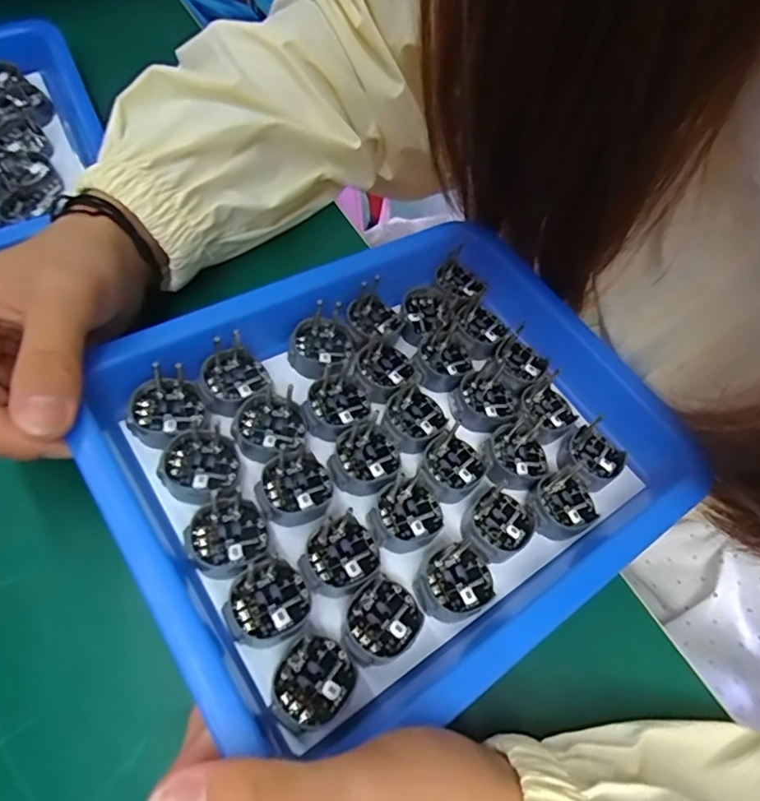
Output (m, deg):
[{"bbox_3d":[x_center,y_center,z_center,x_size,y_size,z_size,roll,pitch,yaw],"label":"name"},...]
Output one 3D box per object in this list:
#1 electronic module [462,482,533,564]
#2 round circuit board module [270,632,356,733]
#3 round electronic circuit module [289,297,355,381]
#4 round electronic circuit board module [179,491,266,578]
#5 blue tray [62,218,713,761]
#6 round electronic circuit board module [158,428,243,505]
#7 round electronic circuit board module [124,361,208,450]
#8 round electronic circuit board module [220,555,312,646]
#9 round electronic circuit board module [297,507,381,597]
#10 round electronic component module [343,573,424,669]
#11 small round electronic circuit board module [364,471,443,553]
[{"bbox_3d":[0.046,0.049,0.225,0.028,0.010,0.025,-32,69,-13],"label":"electronic module"},{"bbox_3d":[-0.022,0.091,0.182,0.024,0.009,0.028,38,55,15],"label":"round circuit board module"},{"bbox_3d":[-0.027,-0.025,0.253,0.026,0.009,0.030,37,72,16],"label":"round electronic circuit module"},{"bbox_3d":[-0.054,0.048,0.201,0.027,0.010,0.027,0,66,1],"label":"round electronic circuit board module"},{"bbox_3d":[0.012,0.014,0.234,0.222,0.026,0.173,-27,69,-26],"label":"blue tray"},{"bbox_3d":[-0.068,0.024,0.213,0.027,0.010,0.026,0,66,1],"label":"round electronic circuit board module"},{"bbox_3d":[-0.085,0.003,0.223,0.028,0.012,0.027,0,66,1],"label":"round electronic circuit board module"},{"bbox_3d":[-0.039,0.069,0.193,0.027,0.009,0.027,7,55,-10],"label":"round electronic circuit board module"},{"bbox_3d":[-0.015,0.056,0.205,0.025,0.006,0.029,40,72,17],"label":"round electronic circuit board module"},{"bbox_3d":[0.000,0.076,0.195,0.027,0.005,0.025,0,66,1],"label":"round electronic component module"},{"bbox_3d":[0.011,0.045,0.220,0.025,0.010,0.030,39,72,16],"label":"small round electronic circuit board module"}]

